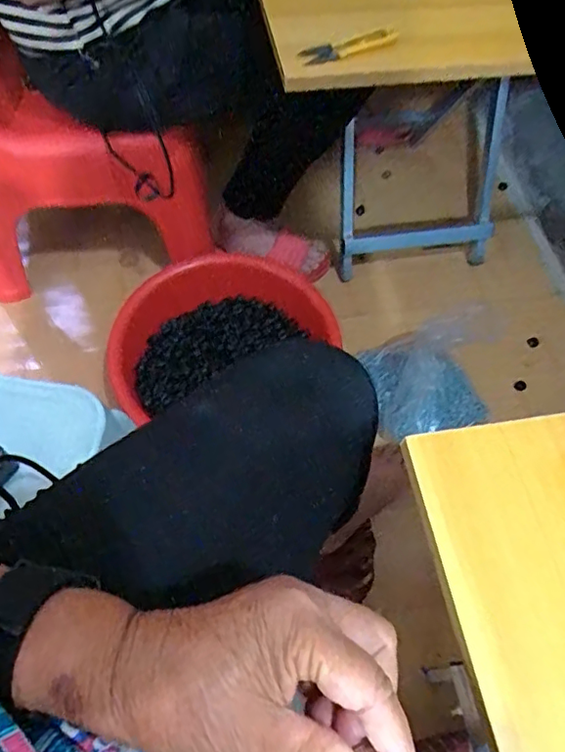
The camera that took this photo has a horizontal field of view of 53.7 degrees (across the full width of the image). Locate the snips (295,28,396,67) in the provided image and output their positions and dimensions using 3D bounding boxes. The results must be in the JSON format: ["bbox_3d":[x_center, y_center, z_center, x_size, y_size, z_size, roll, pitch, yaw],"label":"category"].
[{"bbox_3d":[0.071,-0.344,0.584,0.108,0.012,0.027,-28,67,-14],"label":"snips"}]

